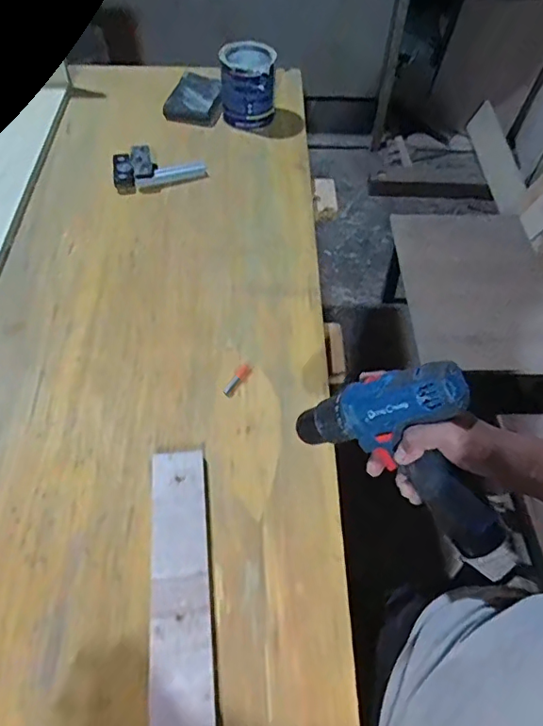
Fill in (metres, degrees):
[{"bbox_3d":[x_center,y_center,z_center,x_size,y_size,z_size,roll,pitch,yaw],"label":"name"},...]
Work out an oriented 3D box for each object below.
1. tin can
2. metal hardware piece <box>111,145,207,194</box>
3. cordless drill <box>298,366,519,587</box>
[{"bbox_3d":[-0.046,-0.555,1.053,0.109,0.116,0.108,2,55,1],"label":"tin can"},{"bbox_3d":[-0.206,-0.362,0.965,0.170,0.034,0.093,-6,55,-5],"label":"metal hardware piece"},{"bbox_3d":[0.144,0.064,0.492,0.213,0.148,0.063,34,32,19],"label":"cordless drill"}]

